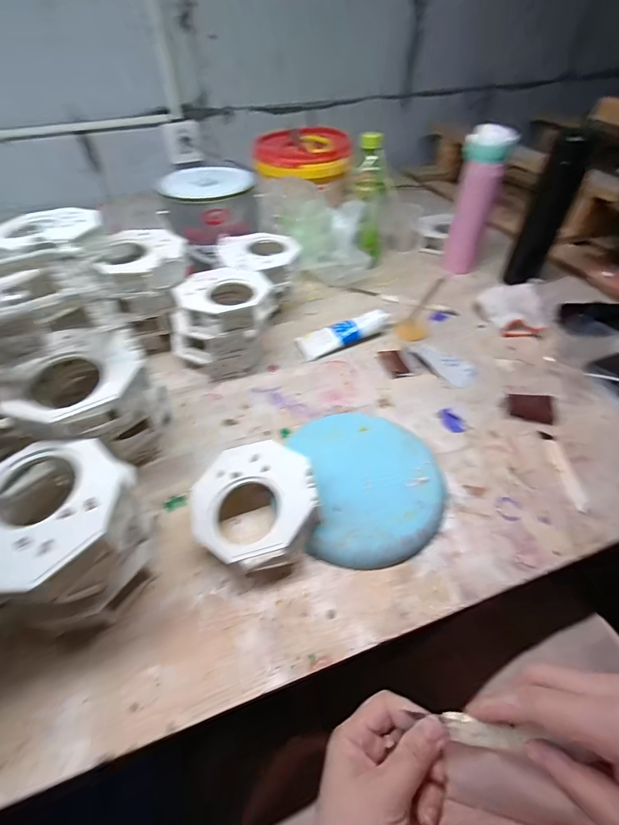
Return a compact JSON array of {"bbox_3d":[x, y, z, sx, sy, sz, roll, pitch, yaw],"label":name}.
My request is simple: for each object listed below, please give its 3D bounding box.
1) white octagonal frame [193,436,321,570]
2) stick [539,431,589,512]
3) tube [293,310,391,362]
[{"bbox_3d":[-0.052,0.088,0.365,0.114,0.057,0.115,-12,48,-9],"label":"white octagonal frame"},{"bbox_3d":[0.283,0.061,0.414,0.015,0.004,0.104,0,48,2],"label":"stick"},{"bbox_3d":[0.056,-0.123,0.571,0.145,0.033,0.048,-18,50,-14],"label":"tube"}]

